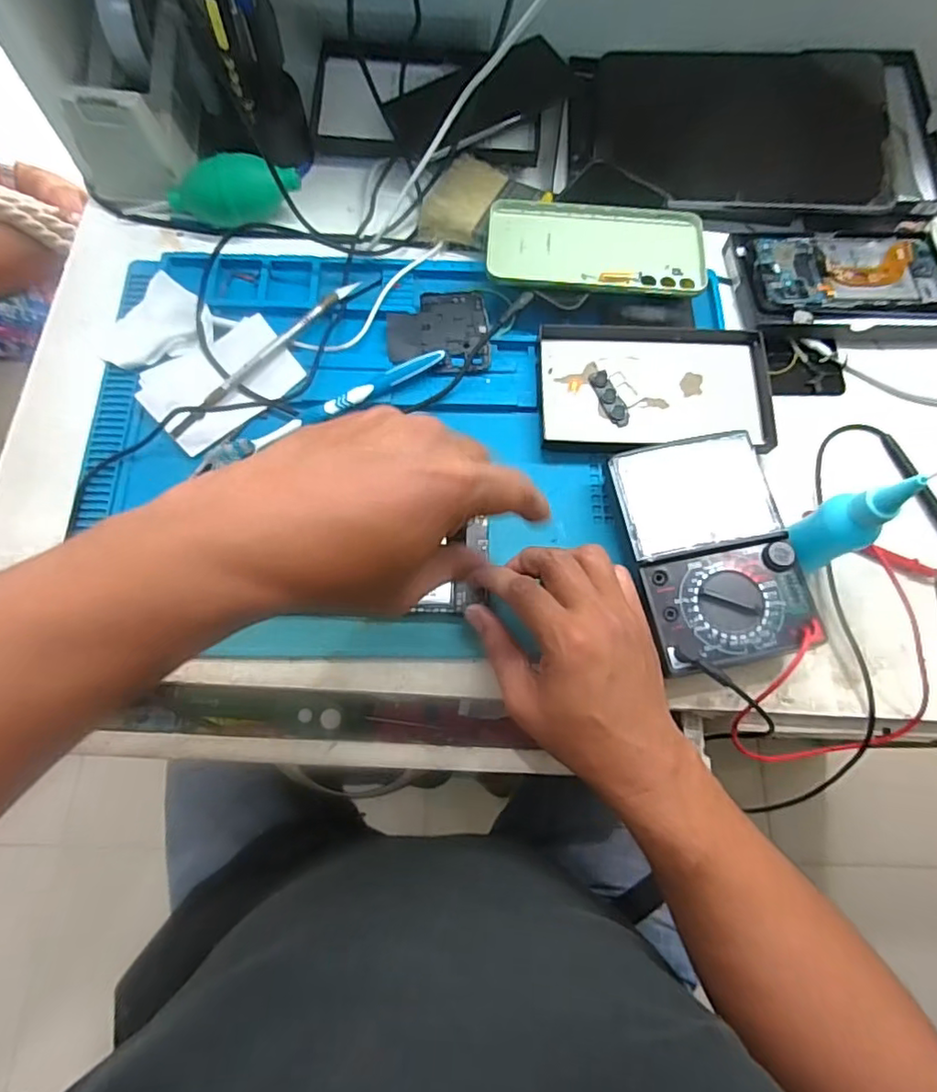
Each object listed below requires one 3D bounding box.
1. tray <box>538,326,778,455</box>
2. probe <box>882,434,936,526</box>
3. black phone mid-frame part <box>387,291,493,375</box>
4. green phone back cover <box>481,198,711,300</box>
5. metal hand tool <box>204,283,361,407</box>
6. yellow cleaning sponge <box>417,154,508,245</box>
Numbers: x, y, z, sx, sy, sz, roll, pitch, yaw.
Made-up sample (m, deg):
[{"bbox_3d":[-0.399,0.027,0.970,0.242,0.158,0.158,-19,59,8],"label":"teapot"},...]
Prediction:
[{"bbox_3d":[0.140,-0.122,0.450,0.172,0.015,0.106,-1,72,-3],"label":"tray"},{"bbox_3d":[0.338,-0.033,0.435,0.011,0.011,0.115,-20,74,-9],"label":"probe"},{"bbox_3d":[-0.023,-0.168,0.458,0.076,0.008,0.077,-1,72,-3],"label":"black phone mid-frame part"},{"bbox_3d":[0.099,-0.233,0.462,0.165,0.006,0.080,4,73,1],"label":"green phone back cover"},{"bbox_3d":[-0.140,-0.155,0.450,0.013,0.008,0.147,40,75,10],"label":"metal hand tool"},{"bbox_3d":[-0.003,-0.290,0.494,0.050,0.014,0.087,20,72,4],"label":"yellow cleaning sponge"}]

